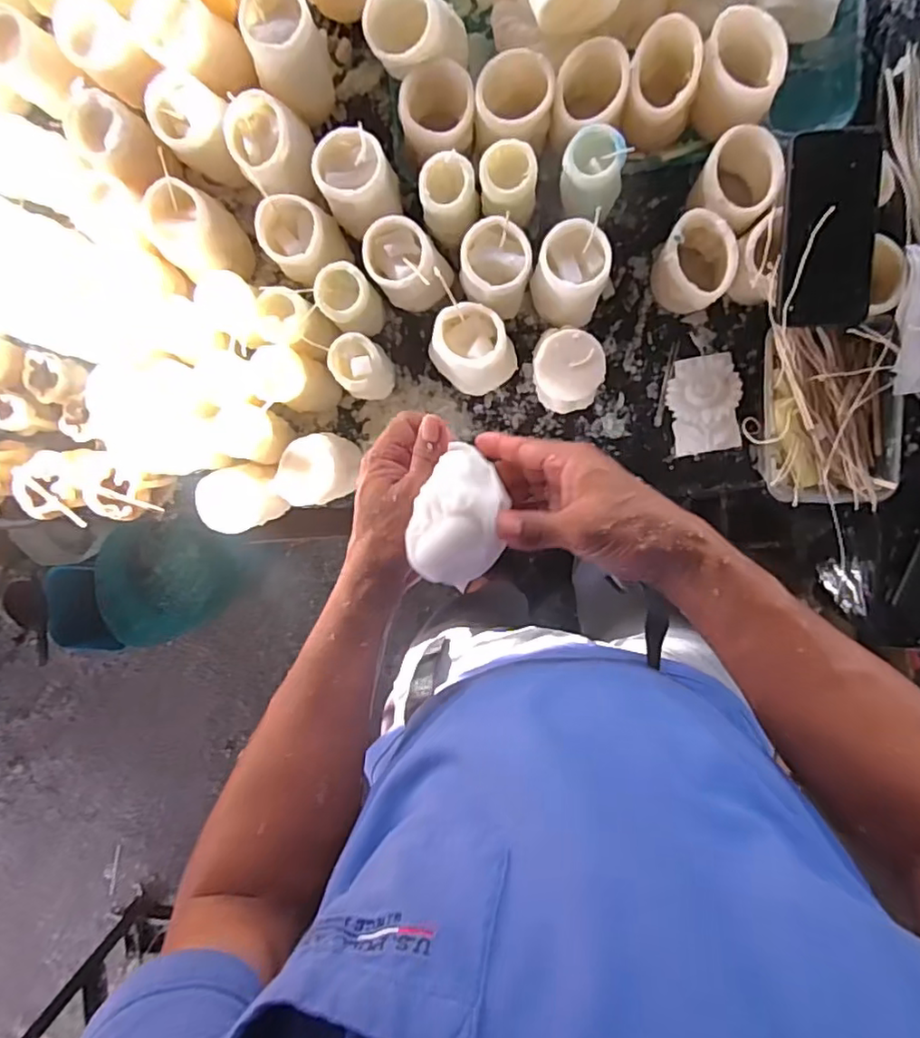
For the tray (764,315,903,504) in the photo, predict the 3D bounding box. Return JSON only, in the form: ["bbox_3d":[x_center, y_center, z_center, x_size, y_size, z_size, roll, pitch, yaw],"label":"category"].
[{"bbox_3d":[0.345,-0.095,0.571,0.117,0.041,0.162,-6,97,6],"label":"tray"}]

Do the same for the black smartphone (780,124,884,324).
[{"bbox_3d":[0.316,-0.244,0.512,0.073,0.015,0.153,0,98,5],"label":"black smartphone"}]

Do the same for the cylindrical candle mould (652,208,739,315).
[{"bbox_3d":[0.220,-0.240,0.581,0.071,0.080,0.068,1,98,5],"label":"cylindrical candle mould"}]

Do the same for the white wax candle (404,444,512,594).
[{"bbox_3d":[0.002,-0.001,0.406,0.061,0.054,0.080,27,99,1],"label":"white wax candle"}]

